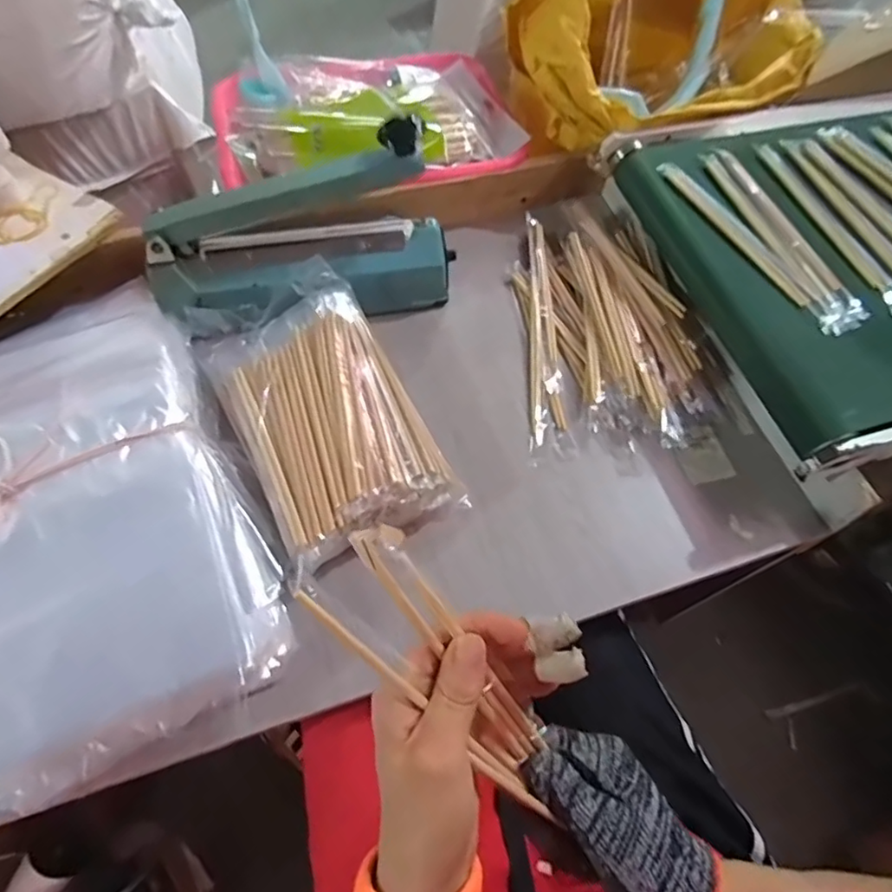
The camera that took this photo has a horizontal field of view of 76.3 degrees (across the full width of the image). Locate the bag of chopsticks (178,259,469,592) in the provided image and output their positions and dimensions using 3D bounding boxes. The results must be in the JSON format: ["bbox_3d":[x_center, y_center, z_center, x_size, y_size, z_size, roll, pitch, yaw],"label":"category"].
[{"bbox_3d":[-0.121,-0.041,0.534,0.158,0.062,0.298,-25,66,-16],"label":"bag of chopsticks"}]

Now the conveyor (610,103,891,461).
[{"bbox_3d":[0.543,-0.239,0.607,0.639,0.047,0.397,-14,63,-11],"label":"conveyor"}]

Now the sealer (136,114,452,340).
[{"bbox_3d":[-0.144,-0.199,0.567,0.291,0.162,0.106,-18,64,-13],"label":"sealer"}]

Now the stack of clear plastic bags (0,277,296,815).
[{"bbox_3d":[-0.296,0.039,0.476,0.251,0.062,0.417,-24,66,-16],"label":"stack of clear plastic bags"}]

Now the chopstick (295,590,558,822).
[{"bbox_3d":[-0.006,0.125,0.263,0.006,0.006,0.181,-50,114,-25],"label":"chopstick"}]

